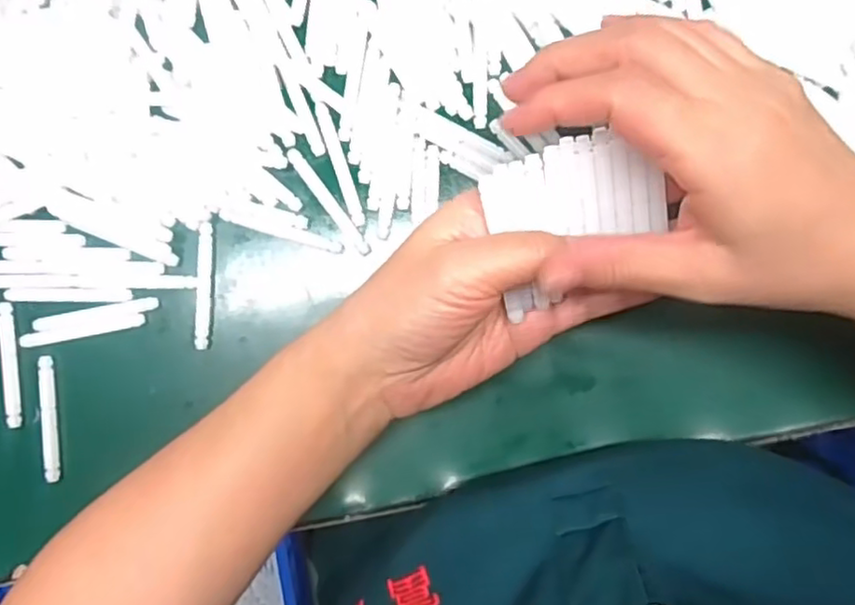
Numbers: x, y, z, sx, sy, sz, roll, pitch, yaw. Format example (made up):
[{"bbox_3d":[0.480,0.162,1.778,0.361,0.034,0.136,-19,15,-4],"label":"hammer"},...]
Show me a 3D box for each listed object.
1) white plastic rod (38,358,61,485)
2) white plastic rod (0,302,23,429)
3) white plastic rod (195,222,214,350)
[{"bbox_3d":[-0.177,0.055,0.308,0.005,0.005,0.058,-4,92,1],"label":"white plastic rod"},{"bbox_3d":[-0.196,0.029,0.308,0.007,0.005,0.058,-6,92,1],"label":"white plastic rod"},{"bbox_3d":[-0.104,-0.008,0.305,0.006,0.004,0.058,3,92,1],"label":"white plastic rod"}]

